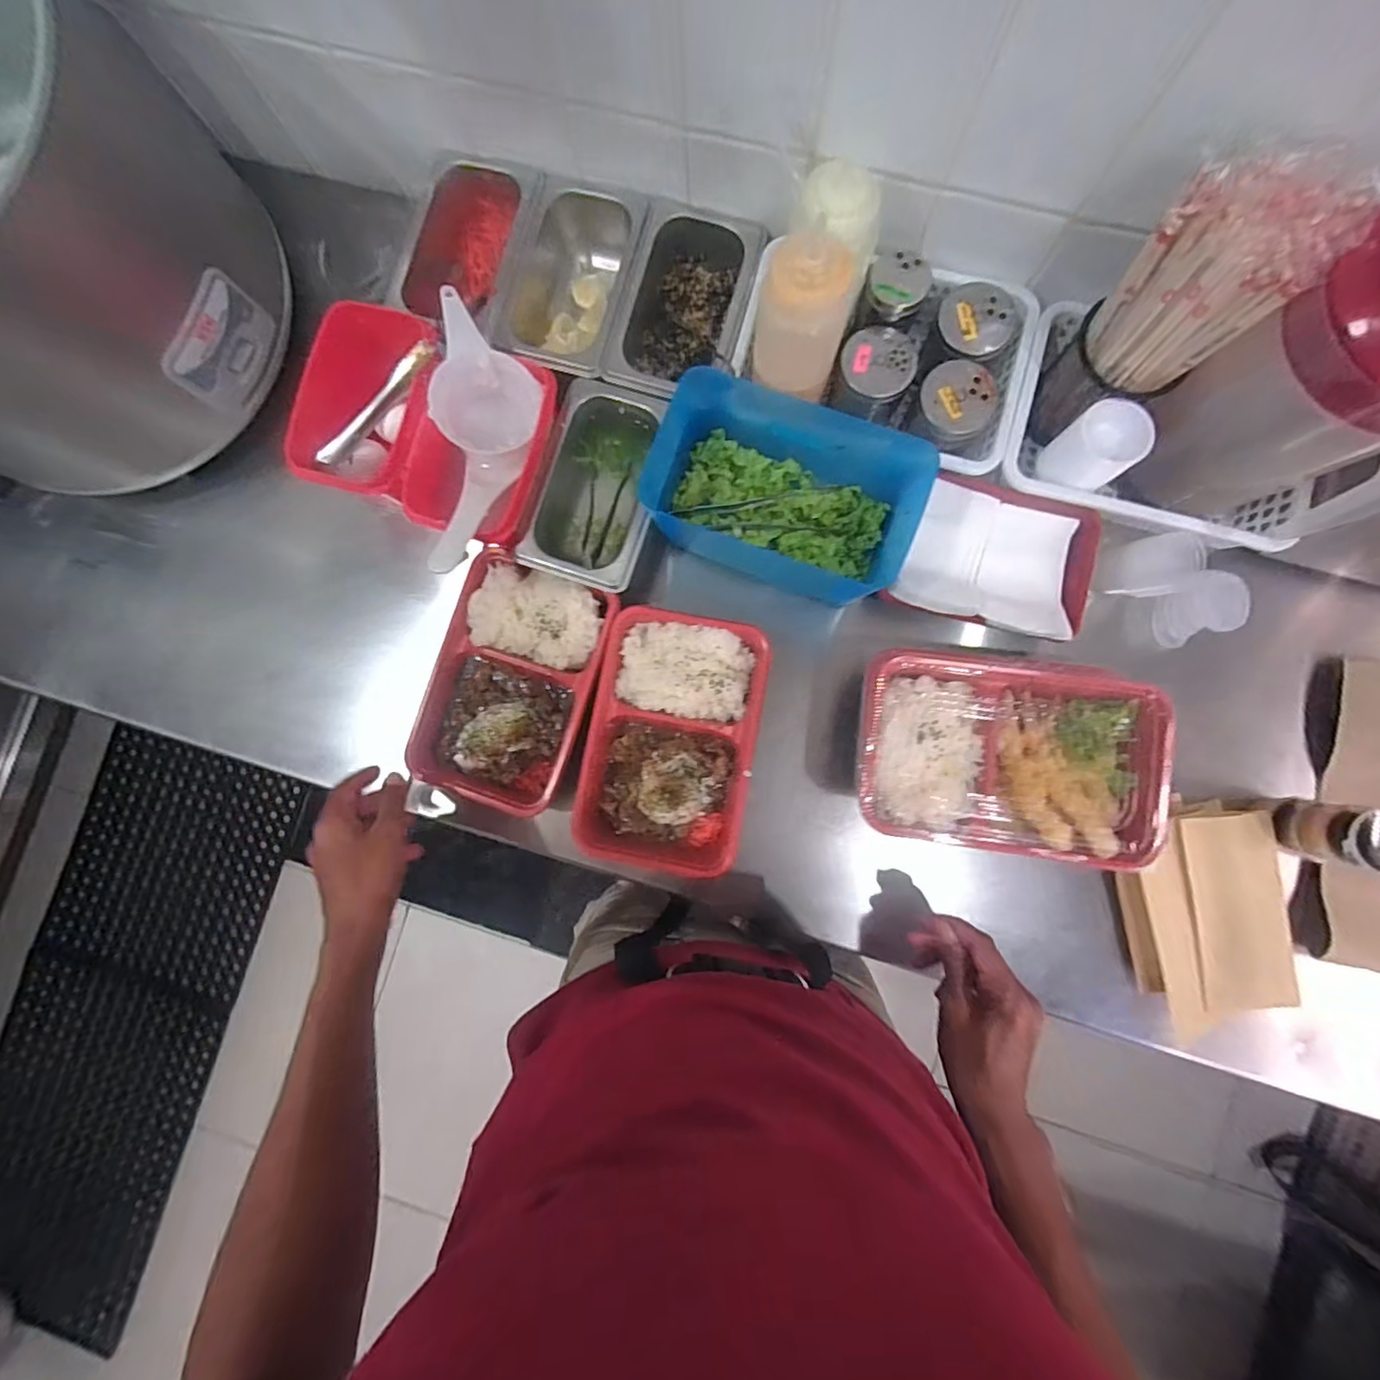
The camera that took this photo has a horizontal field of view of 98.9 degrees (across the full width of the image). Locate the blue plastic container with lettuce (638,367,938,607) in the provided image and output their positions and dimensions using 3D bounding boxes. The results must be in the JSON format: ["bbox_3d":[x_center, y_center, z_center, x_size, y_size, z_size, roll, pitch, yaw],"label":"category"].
[{"bbox_3d":[0.083,-0.170,0.511,0.211,0.097,0.132,23,87,4],"label":"blue plastic container with lettuce"}]

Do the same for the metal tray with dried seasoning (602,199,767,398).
[{"bbox_3d":[-0.002,-0.343,0.545,0.109,0.066,0.168,16,86,4],"label":"metal tray with dried seasoning"}]

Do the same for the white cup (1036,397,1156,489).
[{"bbox_3d":[0.340,-0.201,0.498,0.048,0.071,0.058,-40,85,-1],"label":"white cup"}]

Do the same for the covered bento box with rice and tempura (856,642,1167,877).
[{"bbox_3d":[0.244,0.049,0.464,0.220,0.049,0.147,8,86,3],"label":"covered bento box with rice and tempura"}]

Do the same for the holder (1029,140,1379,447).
[{"bbox_3d":[0.342,-0.269,0.429,0.080,0.205,0.079,-4,85,2],"label":"holder"}]

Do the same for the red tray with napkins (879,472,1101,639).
[{"bbox_3d":[0.269,-0.119,0.511,0.164,0.033,0.133,14,86,4],"label":"red tray with napkins"}]

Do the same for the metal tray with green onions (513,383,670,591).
[{"bbox_3d":[-0.086,-0.179,0.546,0.109,0.077,0.178,8,86,3],"label":"metal tray with green onions"}]

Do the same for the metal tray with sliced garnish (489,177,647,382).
[{"bbox_3d":[-0.105,-0.369,0.552,0.101,0.058,0.175,16,86,4],"label":"metal tray with sliced garnish"}]

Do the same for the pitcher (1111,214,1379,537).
[{"bbox_3d":[0.447,-0.208,0.431,0.144,0.209,0.121,37,88,5],"label":"pitcher"}]

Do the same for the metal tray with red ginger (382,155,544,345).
[{"bbox_3d":[-0.202,-0.398,0.556,0.106,0.069,0.167,15,86,4],"label":"metal tray with red ginger"}]

